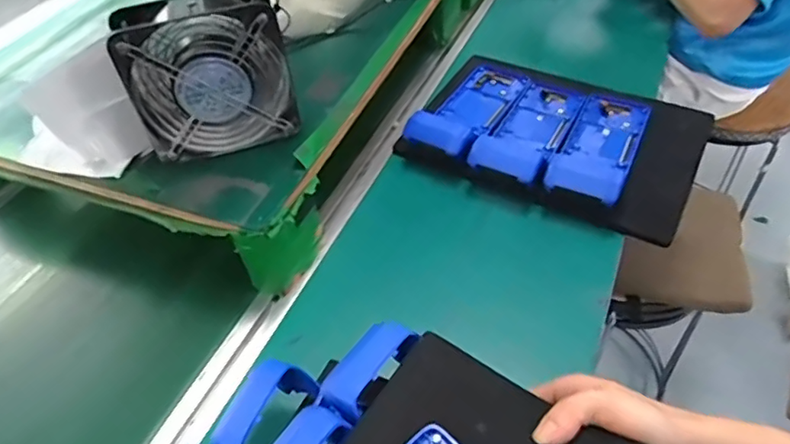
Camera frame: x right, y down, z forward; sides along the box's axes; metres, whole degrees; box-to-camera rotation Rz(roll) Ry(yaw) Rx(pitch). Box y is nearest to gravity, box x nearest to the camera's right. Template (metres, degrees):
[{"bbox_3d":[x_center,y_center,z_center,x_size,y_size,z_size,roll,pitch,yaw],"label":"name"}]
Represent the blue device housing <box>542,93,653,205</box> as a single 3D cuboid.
[{"bbox_3d":[0.251,-0.096,0.687,0.082,0.032,0.226,18,38,20],"label":"blue device housing"}]

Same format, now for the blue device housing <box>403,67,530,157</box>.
[{"bbox_3d":[0.101,-0.151,0.750,0.082,0.036,0.226,21,39,22],"label":"blue device housing"}]

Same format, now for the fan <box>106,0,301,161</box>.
[{"bbox_3d":[-0.180,-0.141,0.560,0.151,0.151,0.057,-13,47,-9],"label":"fan"}]

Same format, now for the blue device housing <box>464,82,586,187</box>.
[{"bbox_3d":[0.172,-0.118,0.714,0.081,0.034,0.226,19,38,21],"label":"blue device housing"}]

